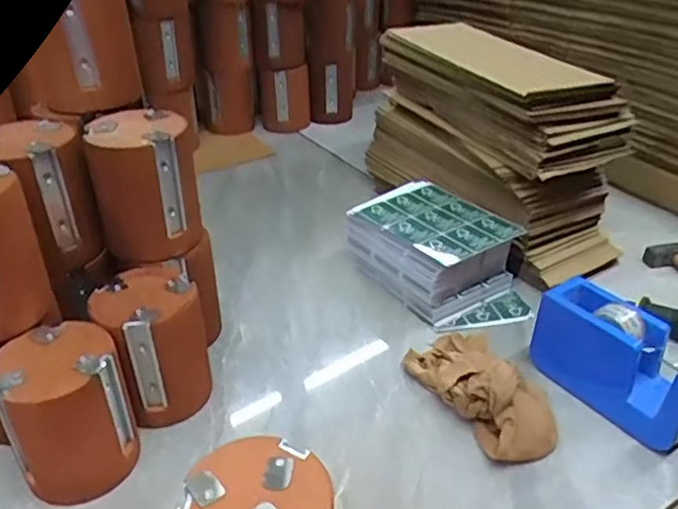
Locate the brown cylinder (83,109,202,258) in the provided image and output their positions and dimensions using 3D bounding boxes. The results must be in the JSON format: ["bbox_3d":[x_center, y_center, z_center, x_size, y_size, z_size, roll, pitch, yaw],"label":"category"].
[{"bbox_3d":[-0.154,-0.057,0.500,0.072,0.102,0.070,1,33,0],"label":"brown cylinder"}]

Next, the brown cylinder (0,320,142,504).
[{"bbox_3d":[-0.185,0.111,0.428,0.076,0.104,0.071,-1,32,1],"label":"brown cylinder"}]

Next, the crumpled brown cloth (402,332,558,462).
[{"bbox_3d":[0.119,0.100,0.495,0.080,0.040,0.138,-19,36,-25],"label":"crumpled brown cloth"}]

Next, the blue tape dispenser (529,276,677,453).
[{"bbox_3d":[0.218,0.080,0.482,0.049,0.079,0.137,-19,36,-25],"label":"blue tape dispenser"}]

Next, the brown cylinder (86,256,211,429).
[{"bbox_3d":[-0.143,0.072,0.486,0.073,0.103,0.070,-16,35,-21],"label":"brown cylinder"}]

